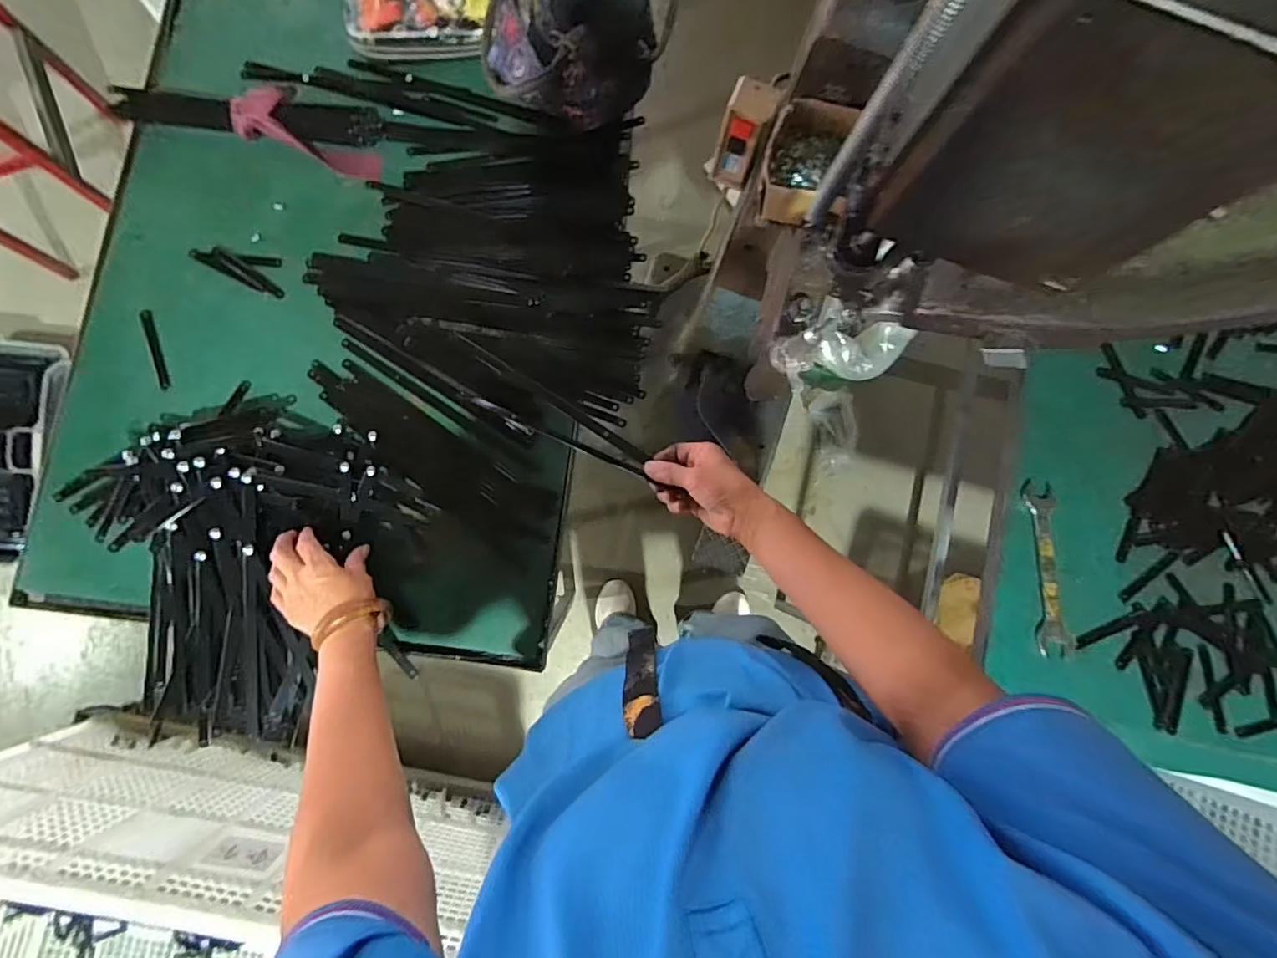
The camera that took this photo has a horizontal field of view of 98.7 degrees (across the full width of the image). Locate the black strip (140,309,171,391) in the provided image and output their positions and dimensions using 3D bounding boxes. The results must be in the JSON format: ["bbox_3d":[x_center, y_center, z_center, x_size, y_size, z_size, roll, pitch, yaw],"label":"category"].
[{"bbox_3d":[-0.604,-0.161,0.686,0.013,0.007,0.104,-16,85,-5],"label":"black strip"}]

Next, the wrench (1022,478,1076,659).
[{"bbox_3d":[0.487,0.106,0.650,0.040,0.015,0.202,-3,84,-4],"label":"wrench"}]

